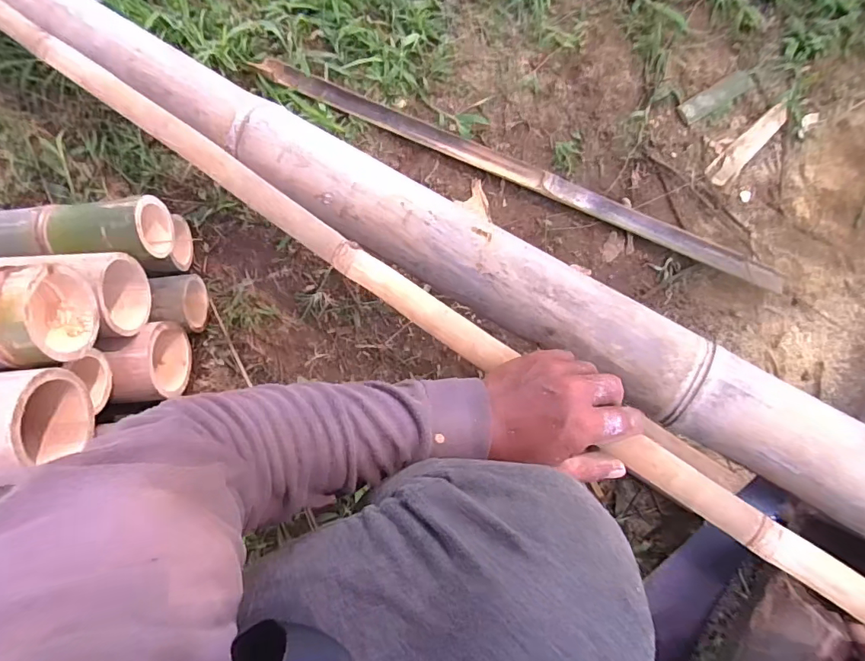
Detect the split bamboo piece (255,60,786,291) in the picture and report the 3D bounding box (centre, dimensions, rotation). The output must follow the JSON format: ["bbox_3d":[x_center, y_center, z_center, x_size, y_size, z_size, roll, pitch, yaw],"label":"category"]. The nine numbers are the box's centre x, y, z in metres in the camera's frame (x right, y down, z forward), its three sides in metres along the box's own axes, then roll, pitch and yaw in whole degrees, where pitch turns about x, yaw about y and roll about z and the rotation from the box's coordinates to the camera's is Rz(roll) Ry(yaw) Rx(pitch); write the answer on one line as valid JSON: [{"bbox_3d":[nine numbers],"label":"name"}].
[{"bbox_3d":[0.124,-0.239,0.707,0.817,0.020,0.035,24,78,4],"label":"split bamboo piece"}]

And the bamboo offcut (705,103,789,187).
[{"bbox_3d":[0.491,-0.291,0.733,0.175,0.008,0.035,-44,82,-9],"label":"bamboo offcut"}]

